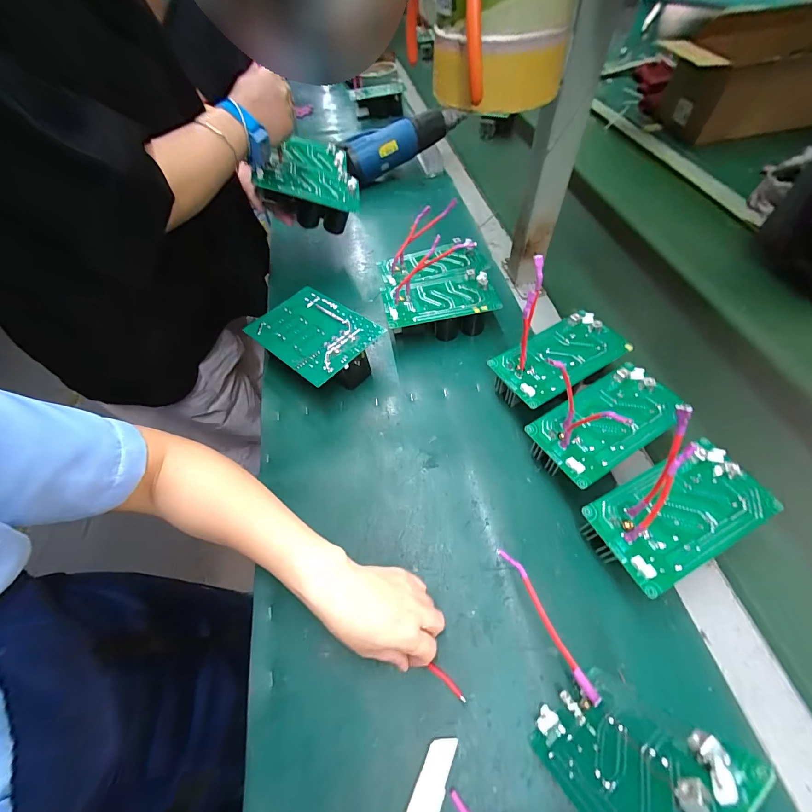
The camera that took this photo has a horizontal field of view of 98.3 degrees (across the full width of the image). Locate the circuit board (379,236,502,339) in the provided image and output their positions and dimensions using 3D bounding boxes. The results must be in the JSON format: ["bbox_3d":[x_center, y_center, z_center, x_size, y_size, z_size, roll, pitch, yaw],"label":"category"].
[{"bbox_3d":[0.045,-0.168,0.527,0.165,0.066,0.150,-12,56,-4],"label":"circuit board"}]

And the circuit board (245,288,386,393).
[{"bbox_3d":[-0.117,-0.081,0.480,0.156,0.066,0.112,34,65,24],"label":"circuit board"}]

